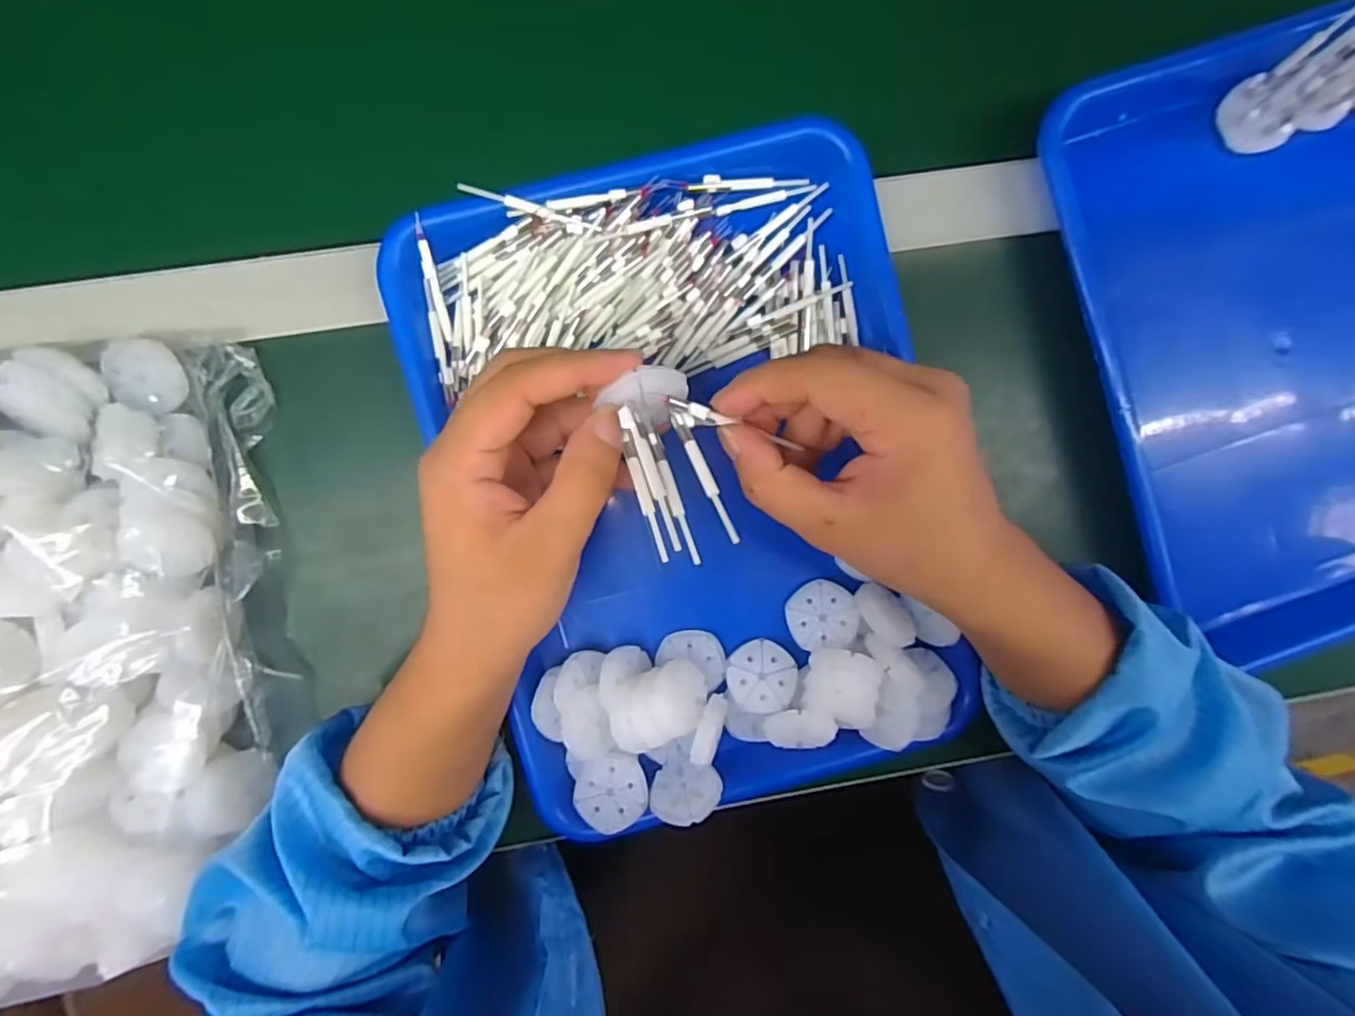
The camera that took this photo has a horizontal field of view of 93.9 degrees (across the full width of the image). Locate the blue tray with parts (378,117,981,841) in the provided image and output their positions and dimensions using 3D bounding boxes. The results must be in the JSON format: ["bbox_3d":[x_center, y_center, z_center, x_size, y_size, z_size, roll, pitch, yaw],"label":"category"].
[{"bbox_3d":[0.010,-0.009,0.332,0.247,0.049,0.334,-15,97,-6],"label":"blue tray with parts"}]

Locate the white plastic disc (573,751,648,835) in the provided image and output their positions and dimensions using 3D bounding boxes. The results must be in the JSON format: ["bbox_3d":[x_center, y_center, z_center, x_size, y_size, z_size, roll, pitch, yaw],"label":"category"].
[{"bbox_3d":[-0.035,0.151,0.335,0.038,0.006,0.037,-1,70,3],"label":"white plastic disc"}]

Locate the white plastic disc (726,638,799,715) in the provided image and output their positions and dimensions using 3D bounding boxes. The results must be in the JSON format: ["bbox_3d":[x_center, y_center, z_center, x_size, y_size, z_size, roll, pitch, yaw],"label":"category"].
[{"bbox_3d":[0.046,0.092,0.345,0.037,0.004,0.038,0,73,-1],"label":"white plastic disc"}]

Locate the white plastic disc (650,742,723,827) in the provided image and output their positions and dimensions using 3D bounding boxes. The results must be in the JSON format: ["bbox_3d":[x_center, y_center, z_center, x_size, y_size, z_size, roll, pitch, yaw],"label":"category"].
[{"bbox_3d":[0.004,0.148,0.337,0.037,0.038,0.007,-48,135,-39],"label":"white plastic disc"}]

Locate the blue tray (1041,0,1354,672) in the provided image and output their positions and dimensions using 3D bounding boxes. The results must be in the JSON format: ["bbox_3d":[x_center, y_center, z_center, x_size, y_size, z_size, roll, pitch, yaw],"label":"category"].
[{"bbox_3d":[0.362,-0.084,0.367,0.257,0.056,0.364,-19,96,-3],"label":"blue tray"}]

